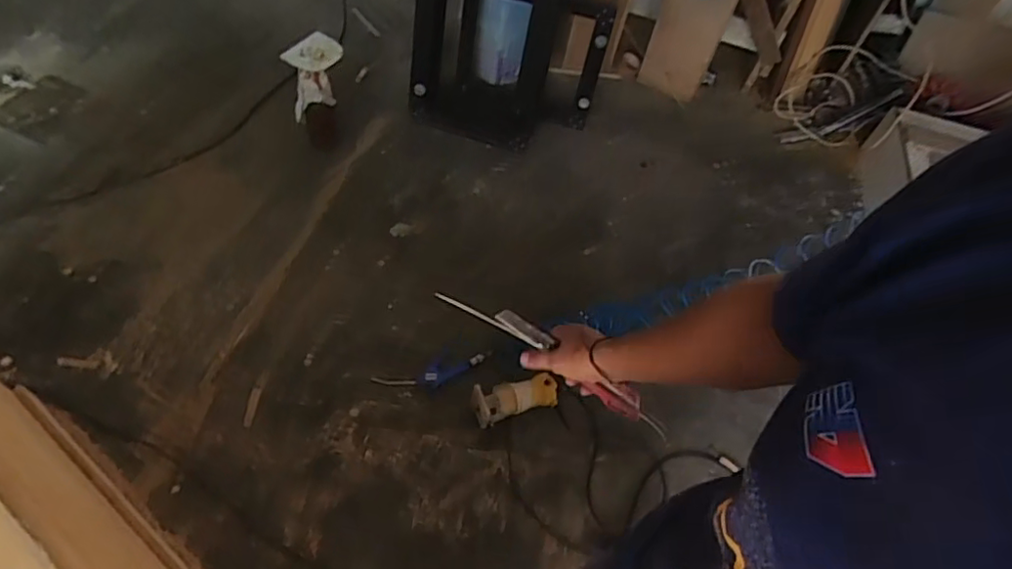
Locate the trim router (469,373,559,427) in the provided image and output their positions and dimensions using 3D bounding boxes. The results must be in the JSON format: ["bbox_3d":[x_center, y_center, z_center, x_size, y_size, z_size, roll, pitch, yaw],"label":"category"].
[{"bbox_3d":[0.023,0.266,1.440,0.197,0.077,0.074,-9,53,-12],"label":"trim router"}]

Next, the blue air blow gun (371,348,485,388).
[{"bbox_3d":[-0.185,0.212,1.497,0.262,0.028,0.083,-23,61,-22],"label":"blue air blow gun"}]

